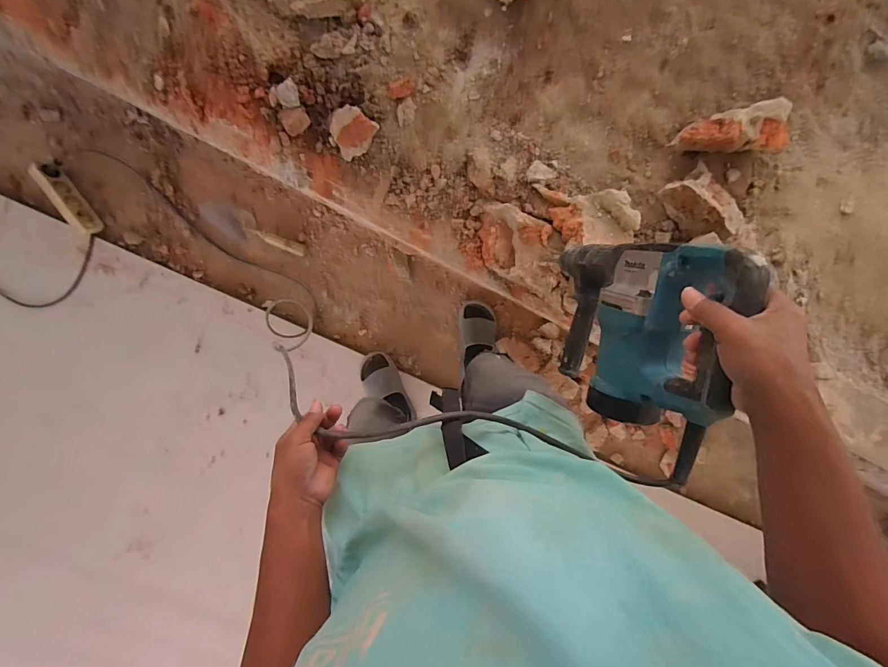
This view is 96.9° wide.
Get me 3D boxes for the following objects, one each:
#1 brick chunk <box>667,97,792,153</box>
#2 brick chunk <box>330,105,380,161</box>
[{"bbox_3d":[0.627,-0.444,0.857,0.229,0.093,0.093,1,99,-3],"label":"brick chunk"},{"bbox_3d":[-0.189,-0.431,0.841,0.097,0.067,0.079,-21,100,0],"label":"brick chunk"}]

